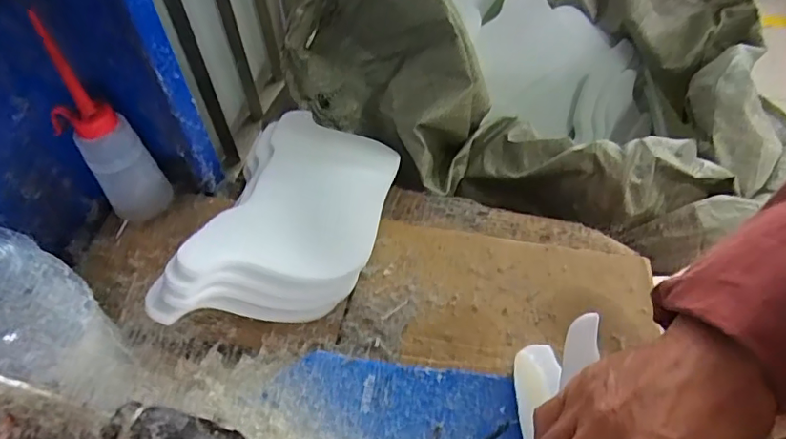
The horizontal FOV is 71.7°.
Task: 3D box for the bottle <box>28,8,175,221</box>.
[{"bbox_3d":[-0.234,-0.068,0.444,0.055,0.176,0.039,-31,57,-21],"label":"bottle"}]

